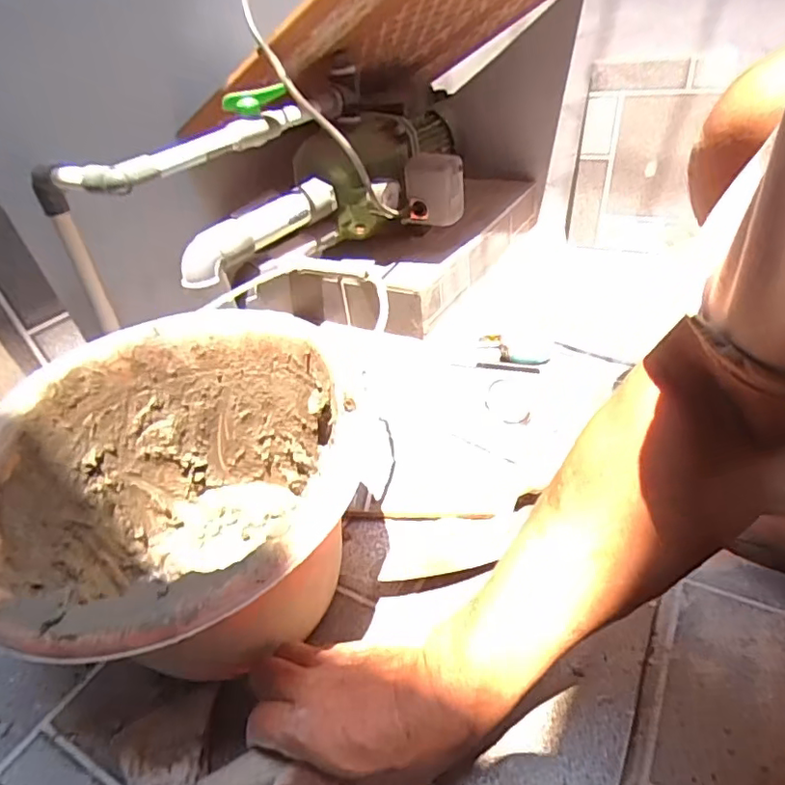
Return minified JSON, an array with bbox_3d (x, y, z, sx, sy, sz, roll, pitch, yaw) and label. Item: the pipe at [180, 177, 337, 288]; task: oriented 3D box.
[{"bbox_3d":[-0.165,-0.217,0.730,0.043,0.052,0.276,14,39,29],"label":"pipe"}]

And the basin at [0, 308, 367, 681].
[{"bbox_3d":[-0.148,0.104,0.434,0.259,0.210,0.267,-5,36,3],"label":"basin"}]

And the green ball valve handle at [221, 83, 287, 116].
[{"bbox_3d":[-0.167,-0.355,0.685,0.076,0.029,0.022,-17,34,-14],"label":"green ball valve handle"}]

